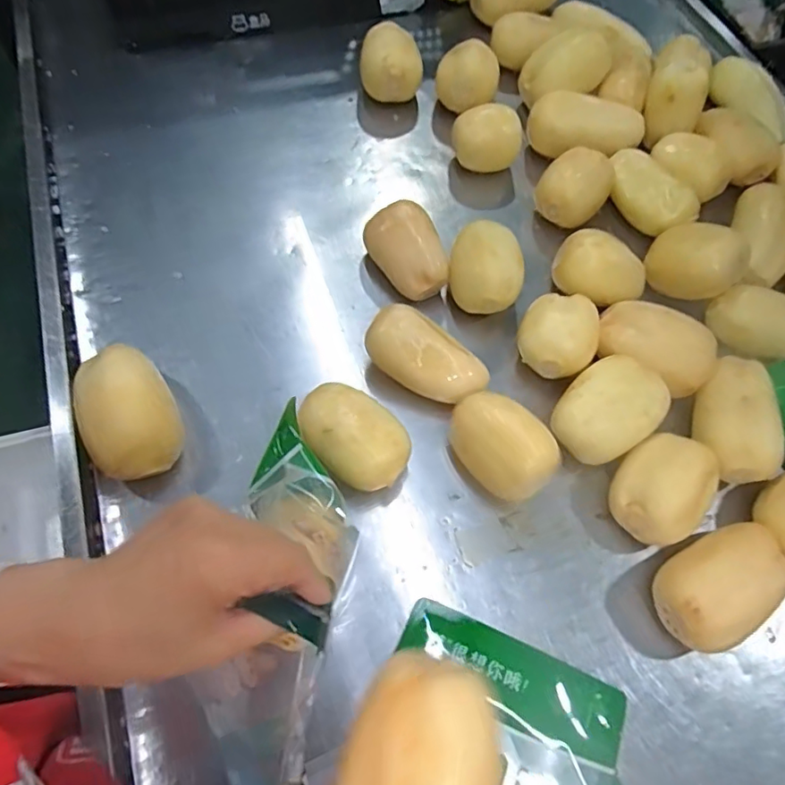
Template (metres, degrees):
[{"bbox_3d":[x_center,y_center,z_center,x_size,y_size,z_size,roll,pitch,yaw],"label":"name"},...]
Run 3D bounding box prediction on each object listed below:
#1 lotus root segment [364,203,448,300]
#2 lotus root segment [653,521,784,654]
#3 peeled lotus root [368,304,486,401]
[{"bbox_3d":[0.016,-0.164,0.664,0.076,0.065,0.106,-19,67,-12],"label":"lotus root segment"},{"bbox_3d":[0.302,0.176,0.510,0.123,0.073,0.078,-26,68,-15],"label":"lotus root segment"},{"bbox_3d":[0.036,-0.034,0.590,0.130,0.069,0.059,28,65,10],"label":"peeled lotus root"}]

